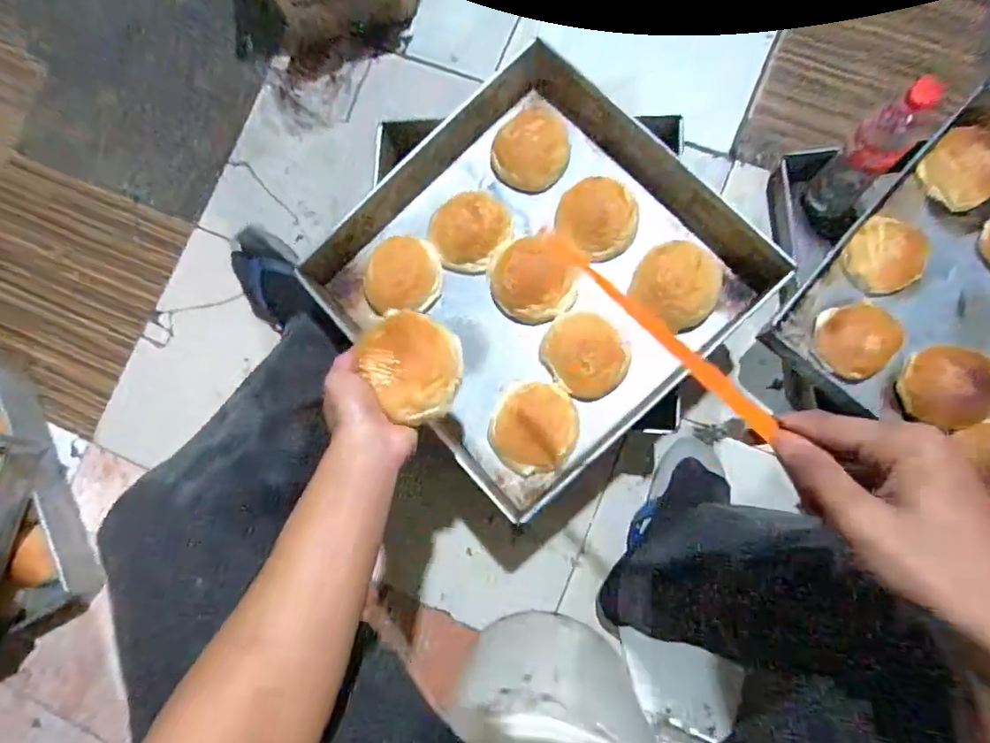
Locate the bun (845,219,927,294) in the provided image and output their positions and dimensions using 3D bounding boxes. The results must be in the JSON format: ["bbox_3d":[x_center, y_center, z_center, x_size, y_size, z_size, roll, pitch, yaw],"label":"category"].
[{"bbox_3d":[0.509,-0.152,0.697,0.100,0.045,0.096,-1,84,5],"label":"bun"}]

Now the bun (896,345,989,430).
[{"bbox_3d":[0.573,0.019,0.669,0.103,0.053,0.103,12,85,7],"label":"bun"}]

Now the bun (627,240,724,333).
[{"bbox_3d":[0.215,-0.102,0.620,0.102,0.042,0.096,27,87,8],"label":"bun"}]

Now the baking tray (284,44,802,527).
[{"bbox_3d":[0.044,-0.117,0.671,0.420,0.101,0.412,-43,82,0],"label":"baking tray"}]

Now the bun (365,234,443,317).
[{"bbox_3d":[-0.114,-0.119,0.663,0.089,0.049,0.083,-1,84,5],"label":"bun"}]

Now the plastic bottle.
[{"bbox_3d":[0.477,-0.271,0.686,0.067,0.217,0.076,27,52,8],"label":"plastic bottle"}]

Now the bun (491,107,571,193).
[{"bbox_3d":[0.045,-0.277,0.667,0.097,0.060,0.082,5,84,6],"label":"bun"}]

